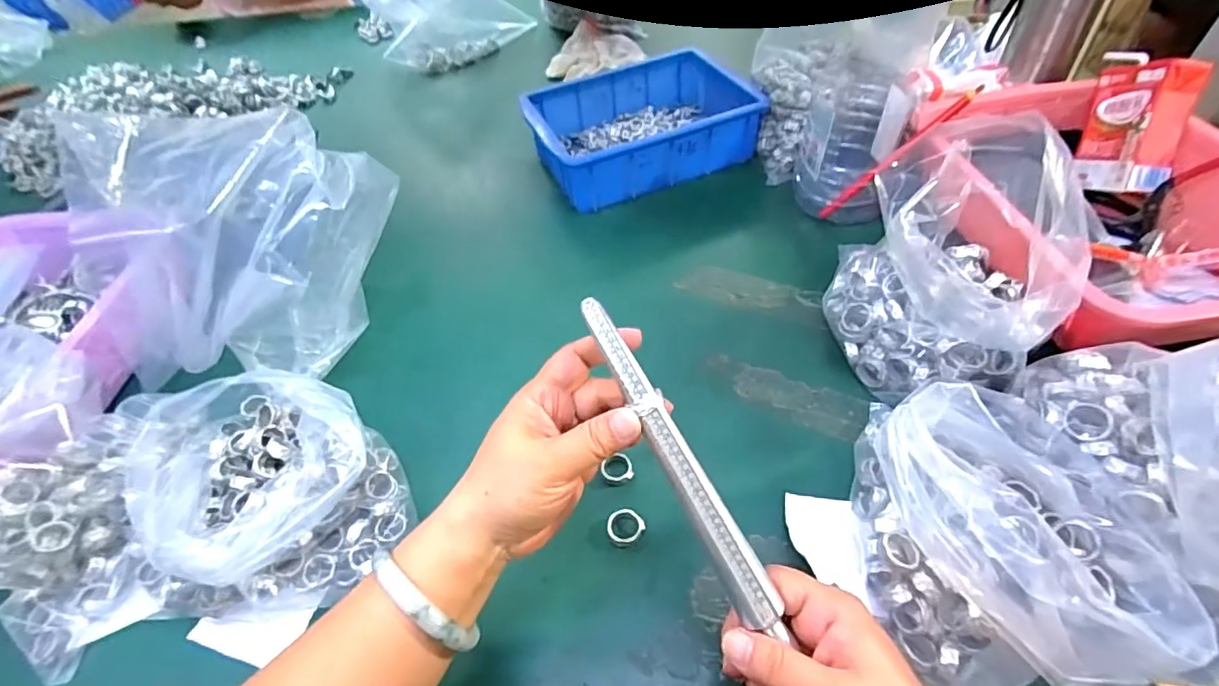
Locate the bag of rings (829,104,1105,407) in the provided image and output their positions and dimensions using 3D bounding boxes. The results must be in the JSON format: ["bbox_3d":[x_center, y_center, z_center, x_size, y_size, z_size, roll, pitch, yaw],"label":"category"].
[{"bbox_3d":[0.245,-0.065,0.401,0.129,0.172,0.158,-1,49,4],"label":"bag of rings"}]

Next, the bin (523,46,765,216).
[{"bbox_3d":[0.039,-0.250,0.648,0.242,0.080,0.168,-20,51,-12],"label":"bin"}]

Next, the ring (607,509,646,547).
[{"bbox_3d":[0.010,0.123,0.368,0.024,0.006,0.023,-3,49,3],"label":"ring"}]

